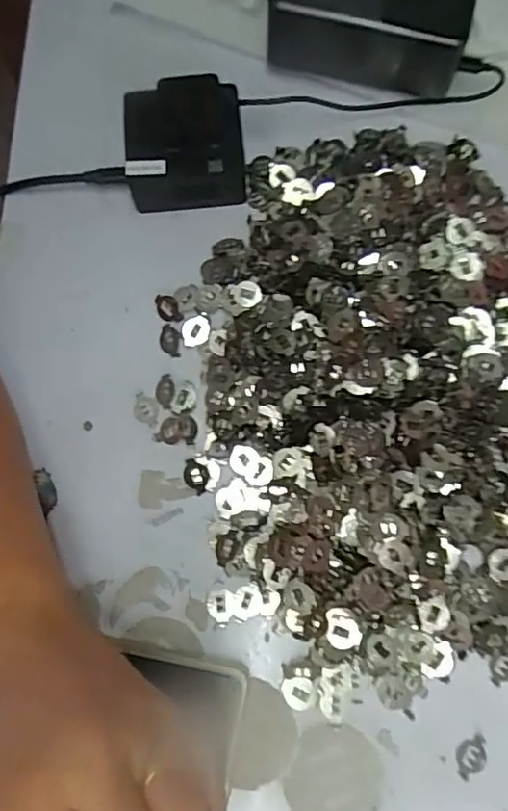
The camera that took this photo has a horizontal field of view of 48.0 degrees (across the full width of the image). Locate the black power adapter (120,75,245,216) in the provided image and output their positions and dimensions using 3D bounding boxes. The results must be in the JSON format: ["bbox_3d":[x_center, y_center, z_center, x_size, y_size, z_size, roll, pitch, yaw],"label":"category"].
[{"bbox_3d":[-0.046,-0.173,0.379,0.075,0.039,0.072,-6,77,-1],"label":"black power adapter"}]

